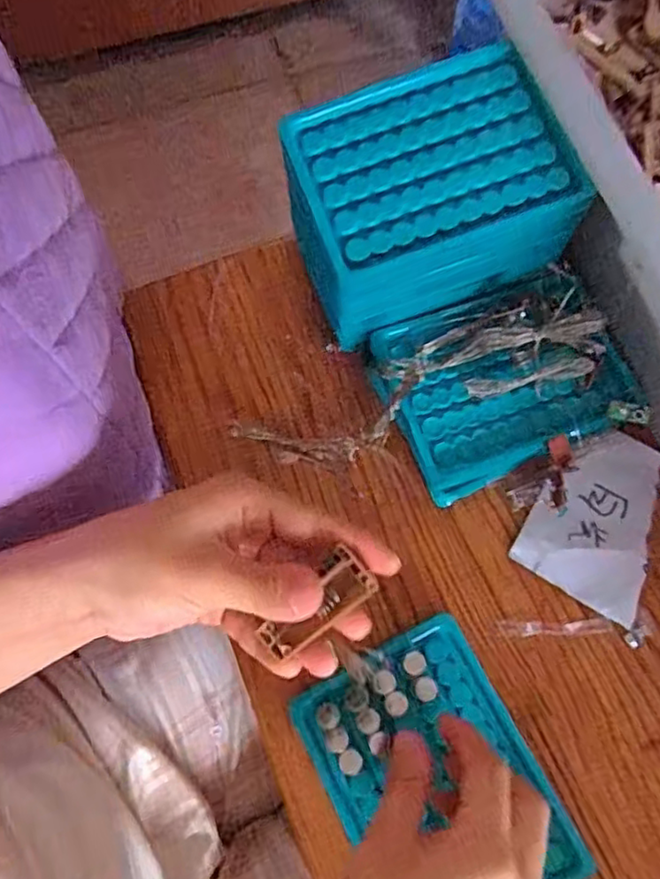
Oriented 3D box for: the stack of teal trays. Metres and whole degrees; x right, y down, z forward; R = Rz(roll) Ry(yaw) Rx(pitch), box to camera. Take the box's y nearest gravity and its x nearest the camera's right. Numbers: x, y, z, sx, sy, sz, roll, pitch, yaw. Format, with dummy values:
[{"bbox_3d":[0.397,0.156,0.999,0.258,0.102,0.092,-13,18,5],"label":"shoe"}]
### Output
[{"bbox_3d":[0.047,-0.121,0.346,0.131,0.103,0.088,-18,75,-6],"label":"stack of teal trays"}]

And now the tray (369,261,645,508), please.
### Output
[{"bbox_3d":[0.095,-0.034,0.357,0.129,0.035,0.098,-24,75,-7],"label":"tray"}]

